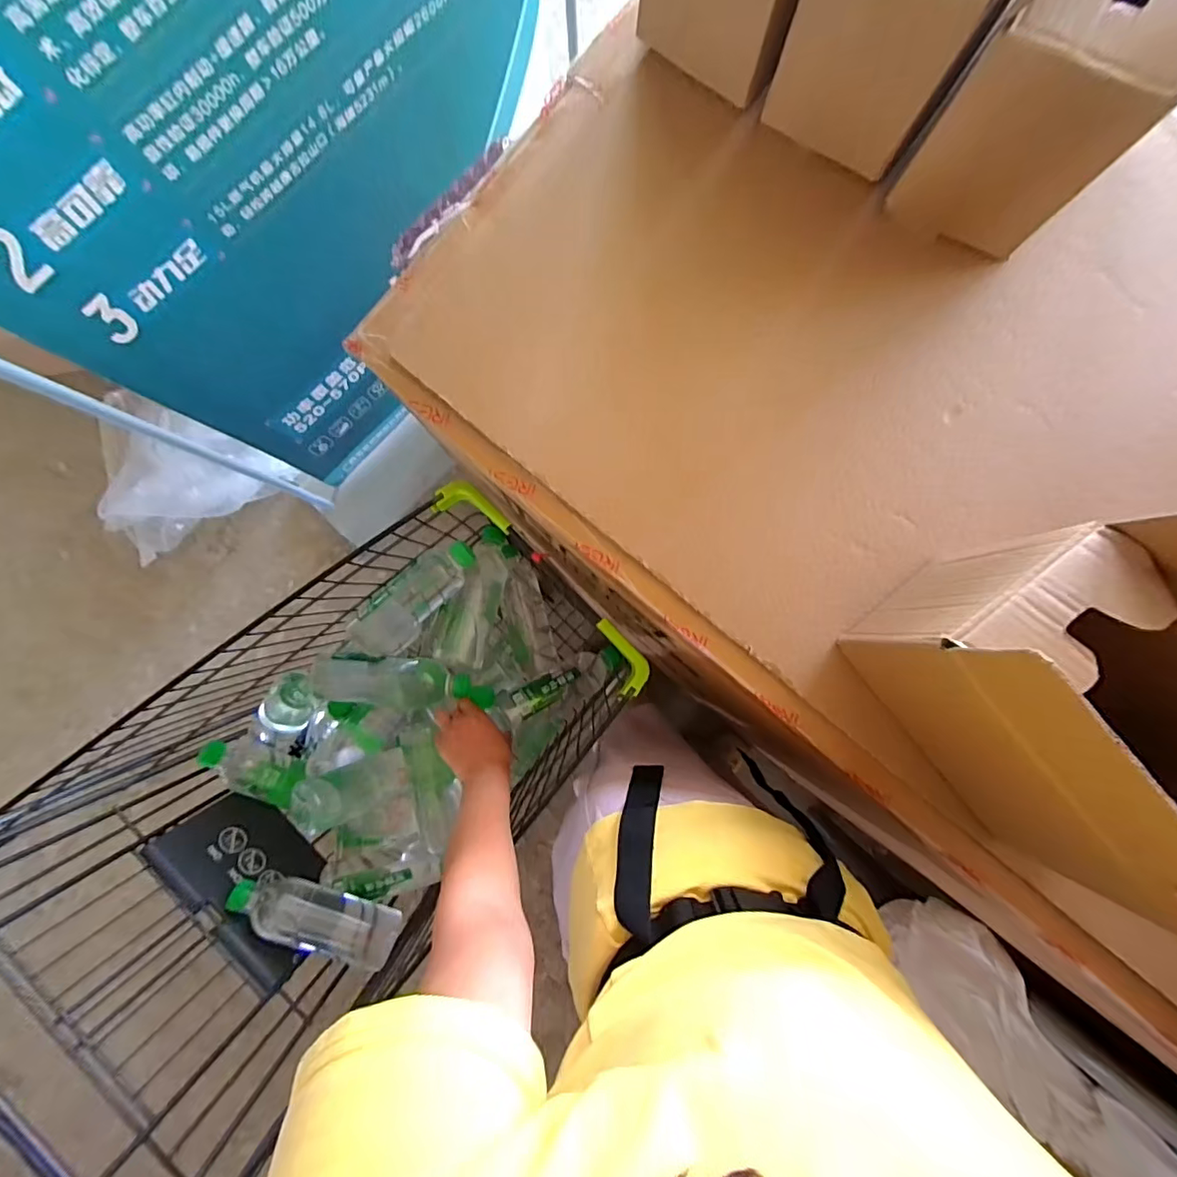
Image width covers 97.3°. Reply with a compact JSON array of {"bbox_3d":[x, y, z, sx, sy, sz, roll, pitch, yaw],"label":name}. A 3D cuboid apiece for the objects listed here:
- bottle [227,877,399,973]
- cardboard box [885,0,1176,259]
[{"bbox_3d":[-0.342,0.418,0.663,0.057,0.061,0.217,-49,119,-1],"label":"bottle"},{"bbox_3d":[0.398,-0.433,0.414,0.129,0.197,0.224,35,89,2],"label":"cardboard box"}]

